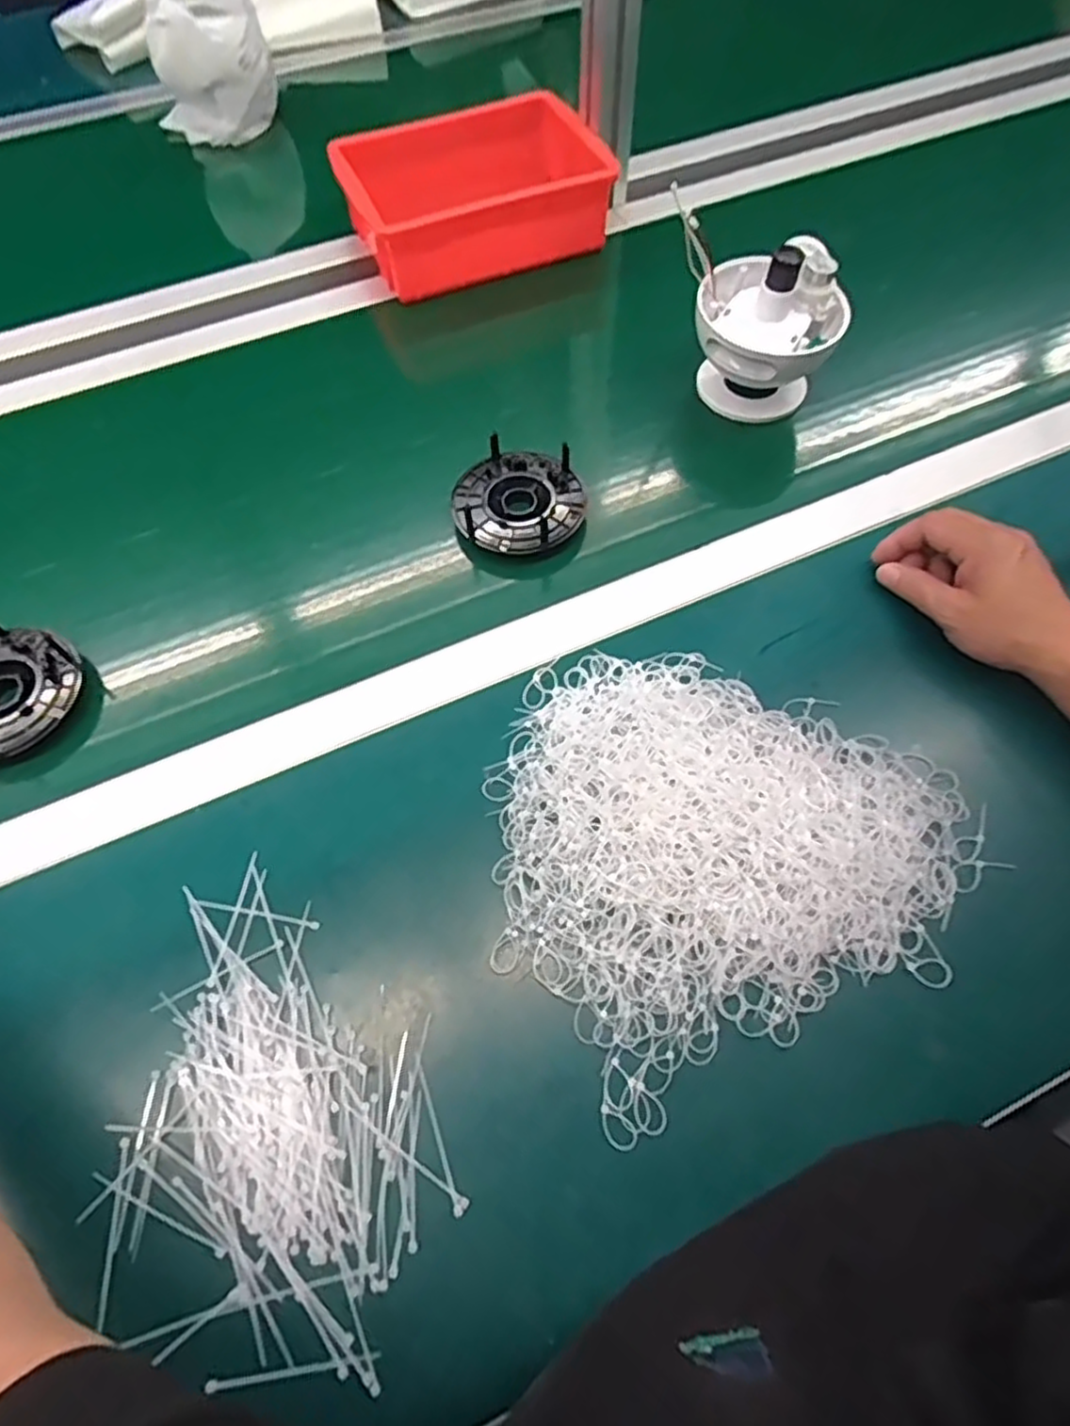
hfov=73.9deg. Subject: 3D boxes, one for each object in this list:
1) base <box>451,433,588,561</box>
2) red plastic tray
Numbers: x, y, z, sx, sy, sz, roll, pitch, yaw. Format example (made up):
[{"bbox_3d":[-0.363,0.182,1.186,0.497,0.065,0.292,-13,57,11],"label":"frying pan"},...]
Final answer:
[{"bbox_3d":[-0.012,-0.164,0.565,0.099,0.042,0.096,-1,63,2],"label":"base"},{"bbox_3d":[-0.063,-0.509,0.700,0.240,0.072,0.162,-21,64,-8],"label":"red plastic tray"}]

